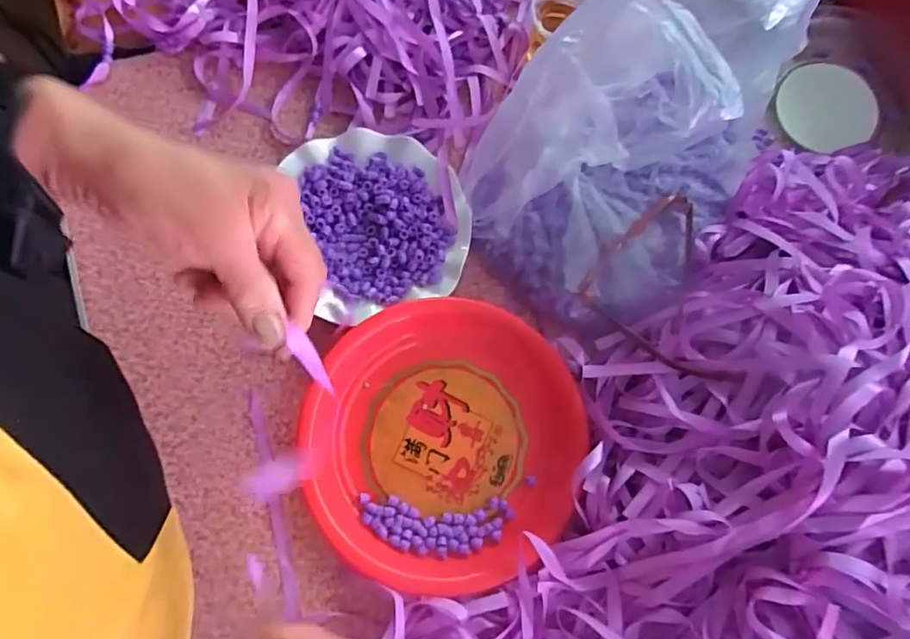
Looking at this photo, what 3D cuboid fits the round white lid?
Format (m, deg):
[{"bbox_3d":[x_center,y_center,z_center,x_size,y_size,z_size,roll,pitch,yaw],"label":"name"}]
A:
[{"bbox_3d":[0.375,-0.216,0.563,0.075,0.009,0.092,-23,80,24],"label":"round white lid"}]

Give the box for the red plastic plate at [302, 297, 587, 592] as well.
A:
[{"bbox_3d":[-0.010,0.099,0.459,0.223,0.022,0.224,7,76,0],"label":"red plastic plate"}]

